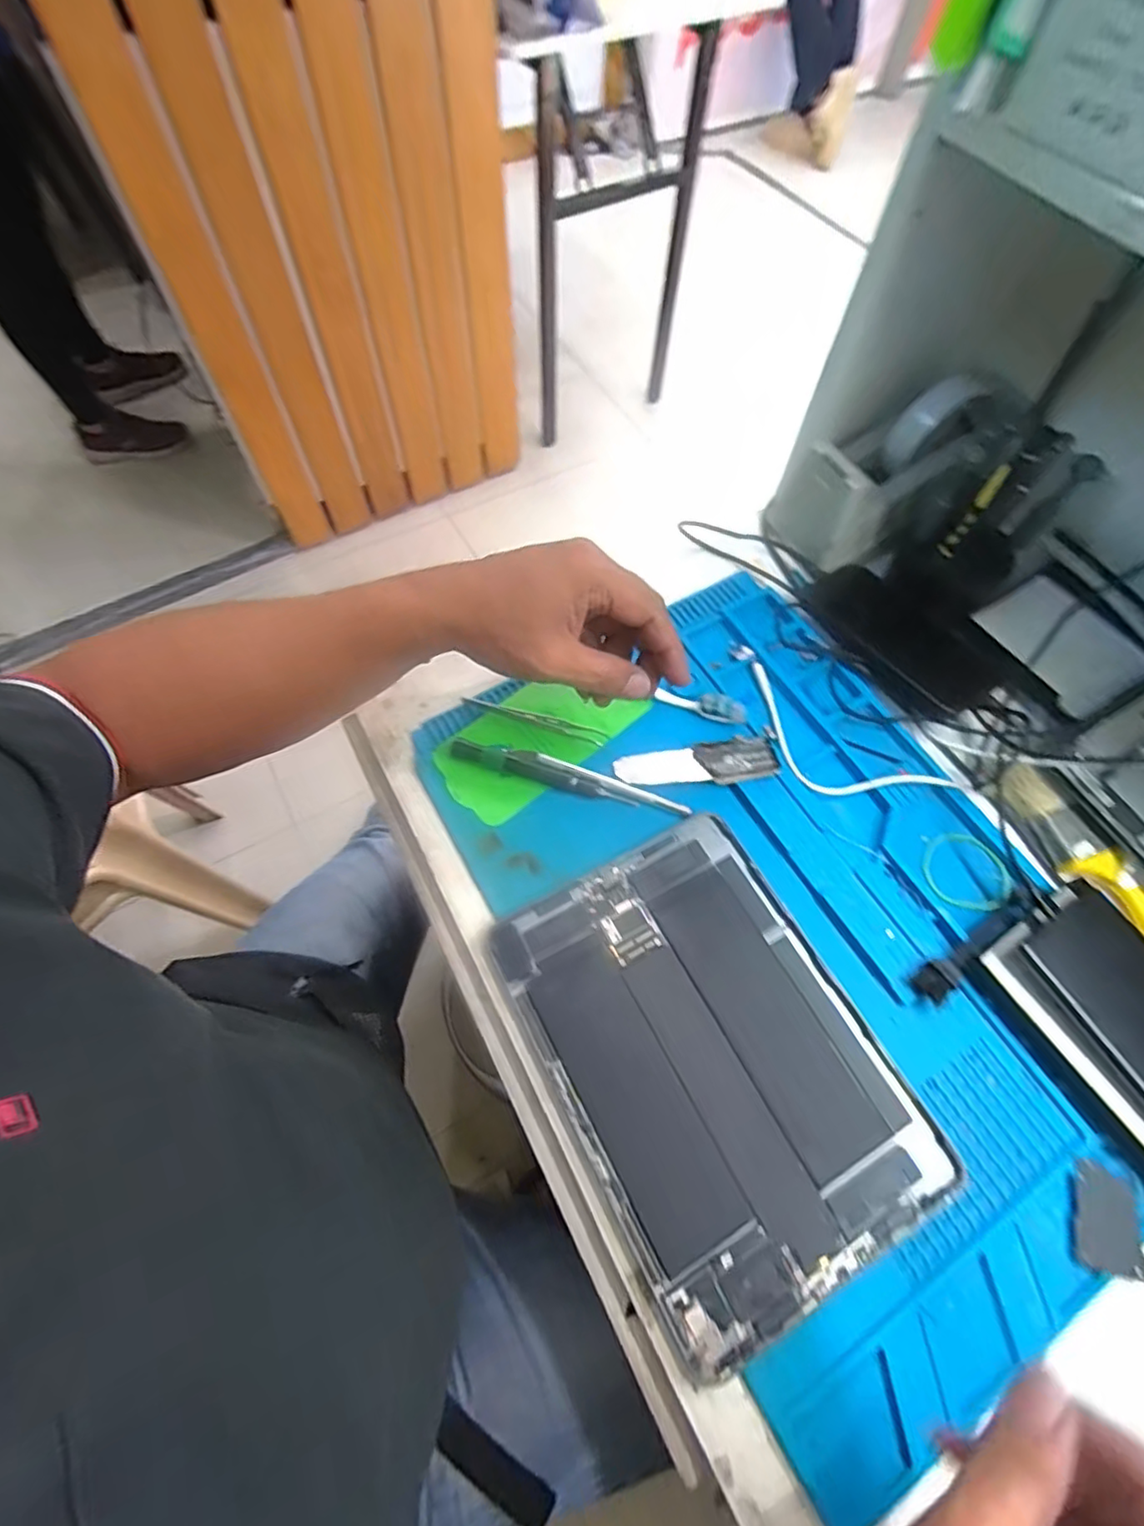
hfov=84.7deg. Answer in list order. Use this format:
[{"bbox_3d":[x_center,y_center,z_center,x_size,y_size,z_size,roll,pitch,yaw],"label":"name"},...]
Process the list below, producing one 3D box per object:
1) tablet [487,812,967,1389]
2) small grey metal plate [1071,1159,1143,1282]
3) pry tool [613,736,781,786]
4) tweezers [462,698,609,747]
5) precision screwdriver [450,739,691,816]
[{"bbox_3d":[0.079,0.167,0.368,0.176,0.011,0.242,-25,66,-14],"label":"tablet"},{"bbox_3d":[0.281,0.239,0.329,0.033,0.004,0.048,12,64,4],"label":"small grey metal plate"},{"bbox_3d":[0.089,0.002,0.441,0.112,0.004,0.033,-10,64,-6],"label":"pry tool"},{"bbox_3d":[-0.028,-0.033,0.458,0.109,0.009,0.011,17,64,7],"label":"tweezers"},{"bbox_3d":[-0.002,0.008,0.436,0.165,0.011,0.022,14,64,5],"label":"precision screwdriver"}]

